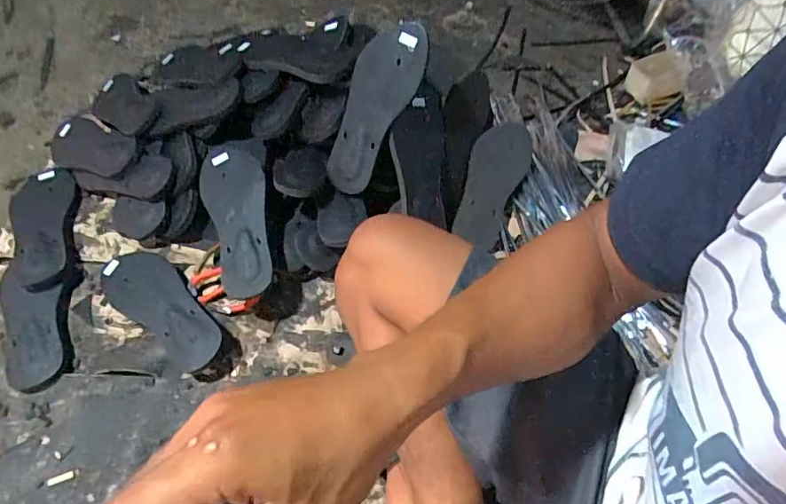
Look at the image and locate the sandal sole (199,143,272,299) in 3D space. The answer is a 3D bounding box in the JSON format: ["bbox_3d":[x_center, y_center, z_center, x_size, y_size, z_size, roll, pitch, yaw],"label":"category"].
[{"bbox_3d":[-0.215,-0.052,0.684,0.088,0.031,0.223,-13,76,-7],"label":"sandal sole"}]

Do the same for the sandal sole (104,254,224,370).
[{"bbox_3d":[-0.317,0.068,0.676,0.209,0.026,0.082,34,62,18],"label":"sandal sole"}]

